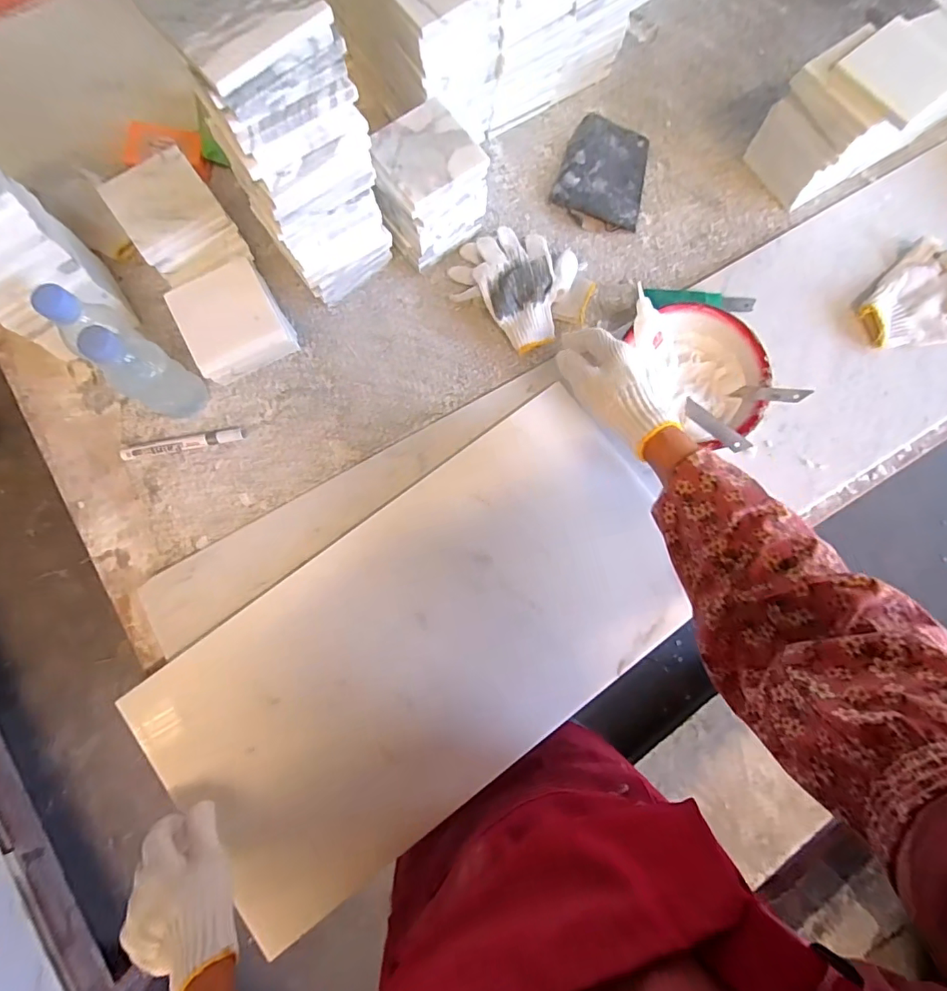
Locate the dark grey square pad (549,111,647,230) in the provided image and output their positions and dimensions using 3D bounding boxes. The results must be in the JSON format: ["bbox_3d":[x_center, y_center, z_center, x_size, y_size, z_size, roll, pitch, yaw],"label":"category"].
[{"bbox_3d":[0.176,-0.437,0.657,0.114,0.024,0.144,17,79,3],"label":"dark grey square pad"}]

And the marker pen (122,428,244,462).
[{"bbox_3d":[-0.345,-0.062,0.585,0.141,0.012,0.019,-12,79,-3],"label":"marker pen"}]

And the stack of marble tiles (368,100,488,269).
[{"bbox_3d":[-0.054,-0.358,0.589,0.108,0.126,0.095,-42,82,-6],"label":"stack of marble tiles"}]

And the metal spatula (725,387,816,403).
[{"bbox_3d":[0.332,-0.116,0.551,0.017,0.082,0.011,-51,122,-9],"label":"metal spatula"}]

